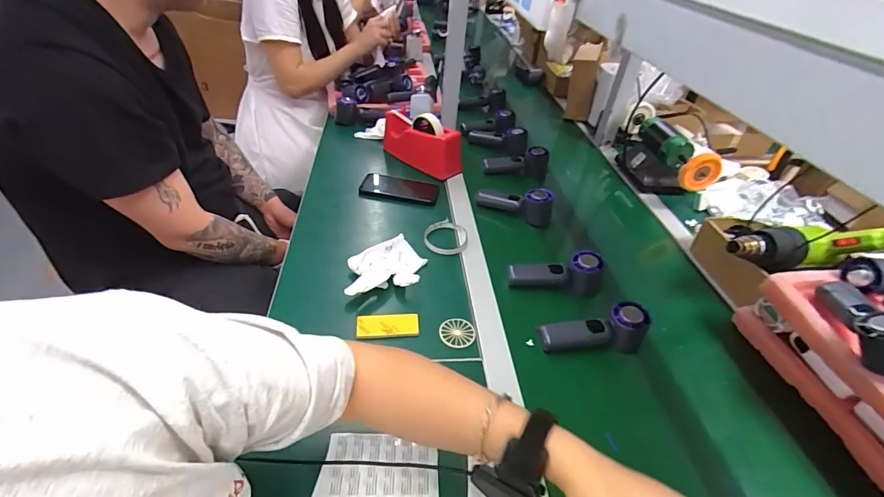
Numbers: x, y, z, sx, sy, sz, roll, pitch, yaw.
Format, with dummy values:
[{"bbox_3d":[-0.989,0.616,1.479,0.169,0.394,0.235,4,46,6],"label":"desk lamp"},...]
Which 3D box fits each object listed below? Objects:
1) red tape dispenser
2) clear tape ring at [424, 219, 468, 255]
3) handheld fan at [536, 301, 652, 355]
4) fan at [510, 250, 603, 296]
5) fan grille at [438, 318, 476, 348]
[{"bbox_3d":[-0.050,-0.250,0.947,0.207,0.106,0.065,33,44,30],"label":"red tape dispenser"},{"bbox_3d":[0.009,-0.023,0.750,0.079,0.017,0.090,10,37,4],"label":"clear tape ring"},{"bbox_3d":[0.221,0.127,0.592,0.157,0.071,0.047,-9,38,2],"label":"handheld fan"},{"bbox_3d":[0.188,0.046,0.680,0.147,0.069,0.043,-2,36,9],"label":"fan"},{"bbox_3d":[0.022,0.122,0.587,0.050,0.006,0.050,10,37,4],"label":"fan grille"}]

